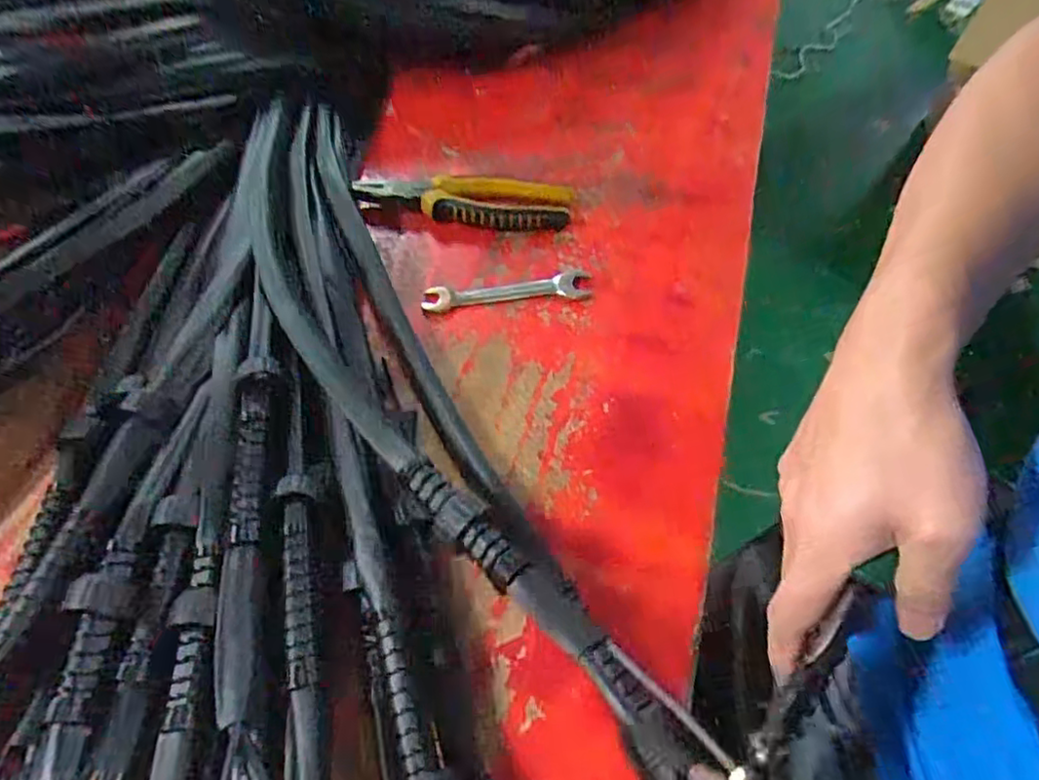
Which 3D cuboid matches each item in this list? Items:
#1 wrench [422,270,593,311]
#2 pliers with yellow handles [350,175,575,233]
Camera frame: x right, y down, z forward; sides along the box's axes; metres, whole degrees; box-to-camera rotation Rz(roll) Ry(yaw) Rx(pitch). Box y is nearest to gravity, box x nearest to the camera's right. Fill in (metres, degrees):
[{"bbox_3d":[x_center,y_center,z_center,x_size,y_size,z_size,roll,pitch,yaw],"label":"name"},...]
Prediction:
[{"bbox_3d":[-0.009,-0.080,0.519,0.130,0.009,0.026,-8,52,-4],"label":"wrench"},{"bbox_3d":[-0.051,-0.167,0.582,0.192,0.026,0.060,-1,52,0],"label":"pliers with yellow handles"}]

